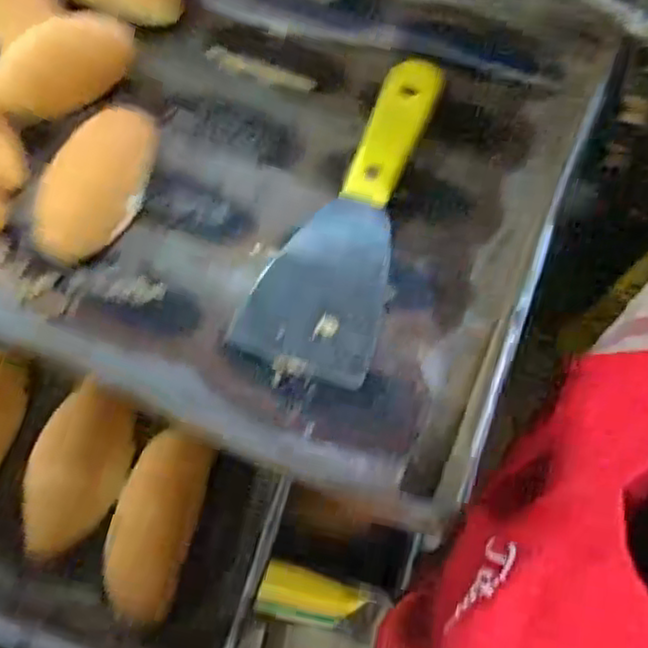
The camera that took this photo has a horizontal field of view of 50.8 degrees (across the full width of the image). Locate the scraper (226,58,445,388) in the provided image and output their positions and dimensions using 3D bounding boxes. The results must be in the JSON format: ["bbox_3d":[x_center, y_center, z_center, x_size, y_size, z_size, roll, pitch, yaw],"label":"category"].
[{"bbox_3d":[0.018,-0.067,0.376,0.071,0.023,0.198,19,64,7],"label":"scraper"}]

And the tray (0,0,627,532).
[{"bbox_3d":[-0.129,-0.159,0.402,0.553,0.057,0.343,24,65,9],"label":"tray"}]

